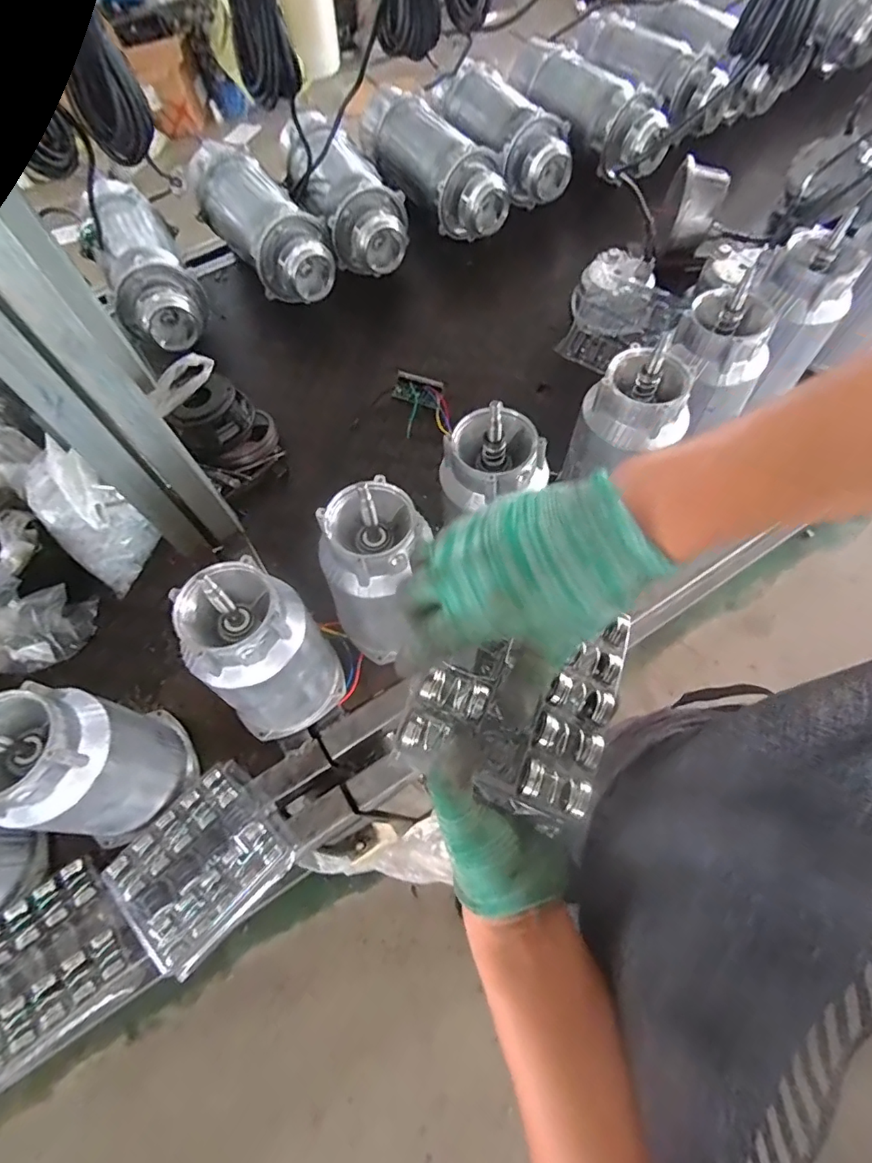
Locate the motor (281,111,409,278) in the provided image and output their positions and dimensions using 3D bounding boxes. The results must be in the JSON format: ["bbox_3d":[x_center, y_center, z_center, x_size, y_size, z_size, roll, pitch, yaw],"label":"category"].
[{"bbox_3d":[-0.178,-0.728,0.960,0.143,0.124,0.372,-27,66,-9],"label":"motor"}]

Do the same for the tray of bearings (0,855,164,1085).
[{"bbox_3d":[-0.391,0.384,0.519,0.169,0.028,0.139,-33,67,-12],"label":"tray of bearings"}]

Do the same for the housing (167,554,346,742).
[{"bbox_3d":[-0.179,0.078,0.547,0.116,0.227,0.115,-26,66,-9],"label":"housing"}]

